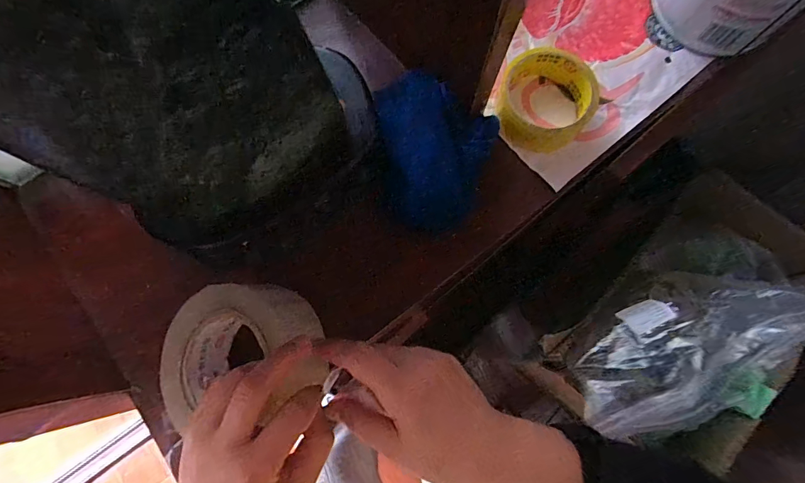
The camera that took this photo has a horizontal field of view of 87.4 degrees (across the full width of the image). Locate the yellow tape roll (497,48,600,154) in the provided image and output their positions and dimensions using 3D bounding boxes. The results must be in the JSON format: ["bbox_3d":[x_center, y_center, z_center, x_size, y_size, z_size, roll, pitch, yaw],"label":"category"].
[{"bbox_3d":[0.132,-0.131,0.395,0.085,0.039,0.093,0,78,1],"label":"yellow tape roll"}]

